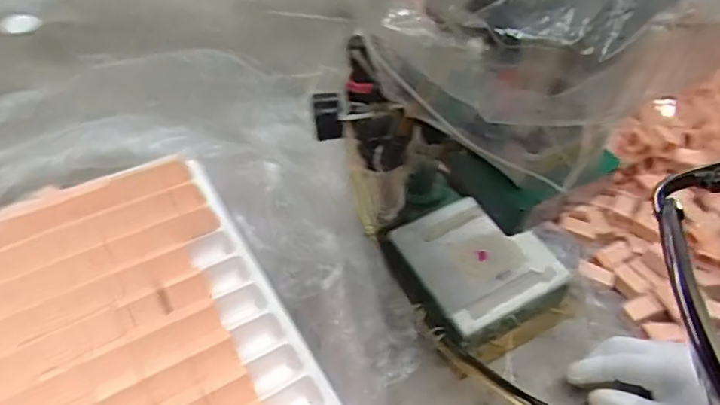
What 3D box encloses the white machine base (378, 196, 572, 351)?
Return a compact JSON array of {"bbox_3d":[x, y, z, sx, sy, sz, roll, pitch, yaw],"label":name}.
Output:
[{"bbox_3d":[0.108,0.060,0.533,0.137,0.052,0.131,-16,54,-19],"label":"white machine base"}]

